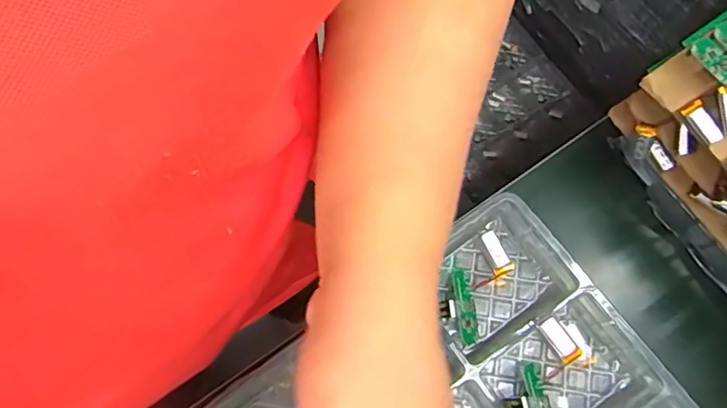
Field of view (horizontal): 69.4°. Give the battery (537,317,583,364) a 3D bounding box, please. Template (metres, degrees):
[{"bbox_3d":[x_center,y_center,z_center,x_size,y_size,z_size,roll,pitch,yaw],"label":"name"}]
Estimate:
[{"bbox_3d":[0.129,0.090,0.347,0.013,0.010,0.030,-34,75,-8],"label":"battery"}]

